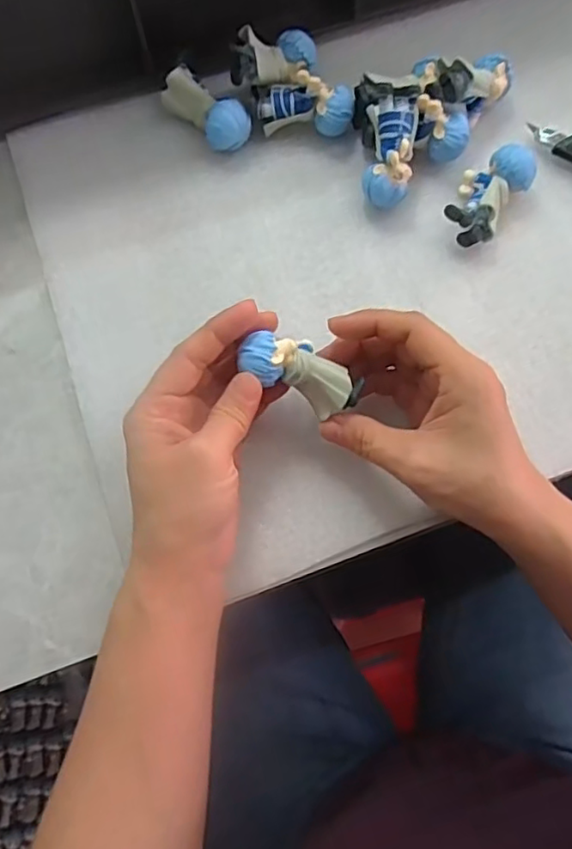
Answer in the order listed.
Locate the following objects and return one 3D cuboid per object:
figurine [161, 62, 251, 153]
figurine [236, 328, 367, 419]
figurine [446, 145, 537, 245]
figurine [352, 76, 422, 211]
[{"bbox_3d":[-0.047,-0.189,0.367,0.056,0.028,0.024,42,81,10],"label":"figurine"},{"bbox_3d":[0.008,-0.028,0.298,0.061,0.020,0.030,27,78,-11],"label":"figurine"},{"bbox_3d":[0.119,-0.135,0.355,0.034,0.026,0.058,32,79,8],"label":"figurine"},{"bbox_3d":[0.057,-0.166,0.355,0.034,0.043,0.072,3,77,2],"label":"figurine"}]

